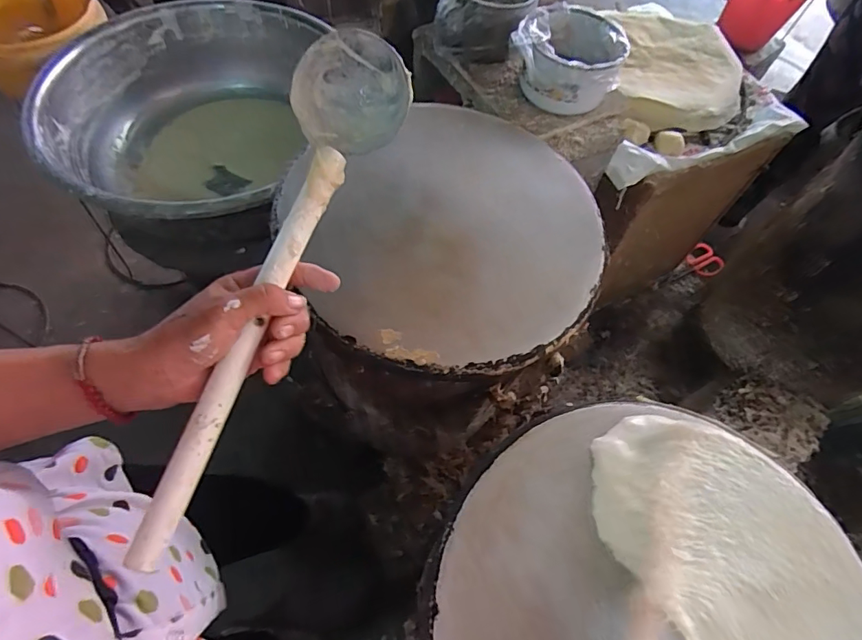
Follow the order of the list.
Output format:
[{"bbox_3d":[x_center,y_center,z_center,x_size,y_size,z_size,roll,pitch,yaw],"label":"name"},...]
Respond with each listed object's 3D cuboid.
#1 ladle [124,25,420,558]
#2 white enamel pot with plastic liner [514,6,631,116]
[{"bbox_3d":[-0.111,-0.030,0.326,0.080,0.053,0.379,17,75,5],"label":"ladle"},{"bbox_3d":[0.207,-0.396,0.730,0.157,0.087,0.159,20,62,7],"label":"white enamel pot with plastic liner"}]

